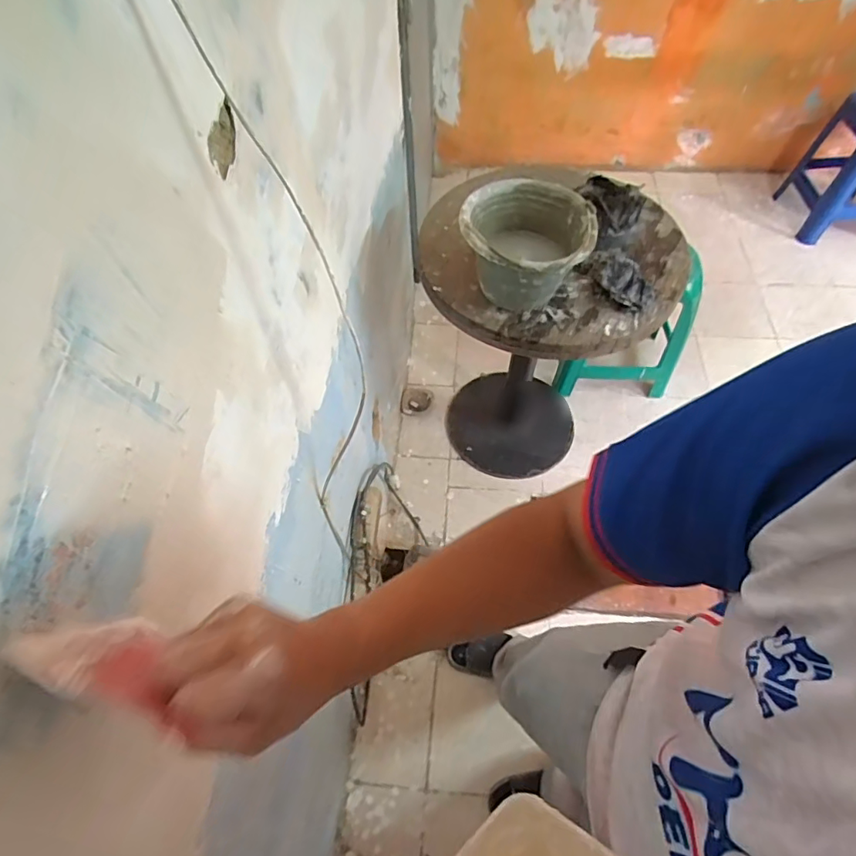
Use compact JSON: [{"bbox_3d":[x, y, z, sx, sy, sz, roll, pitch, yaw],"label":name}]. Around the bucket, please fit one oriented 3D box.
[{"bbox_3d":[0.190,-0.345,1.036,0.245,0.165,0.249,-1,58,1],"label":"bucket"}]

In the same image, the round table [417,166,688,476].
[{"bbox_3d":[0.282,-0.208,1.452,0.551,0.767,0.553,-1,58,1],"label":"round table"}]

